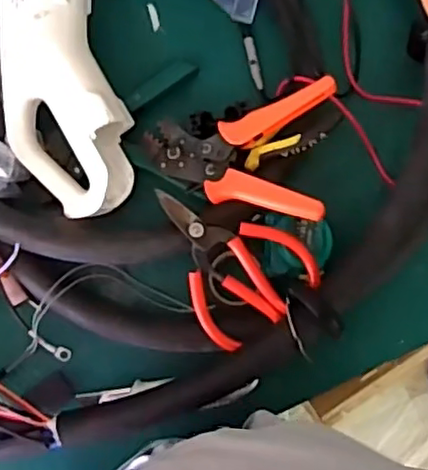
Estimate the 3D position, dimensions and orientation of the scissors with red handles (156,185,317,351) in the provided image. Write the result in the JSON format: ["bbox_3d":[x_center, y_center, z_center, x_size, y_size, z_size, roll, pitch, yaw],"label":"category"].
[{"bbox_3d":[0.015,0.016,0.583,0.114,0.023,0.145,-35,82,-3],"label":"scissors with red handles"}]

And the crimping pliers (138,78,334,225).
[{"bbox_3d":[0.018,-0.082,0.595,0.171,0.033,0.128,5,82,3],"label":"crimping pliers"}]

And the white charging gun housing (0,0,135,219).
[{"bbox_3d":[-0.146,-0.128,0.597,0.114,0.059,0.227,-16,97,0],"label":"white charging gun housing"}]

